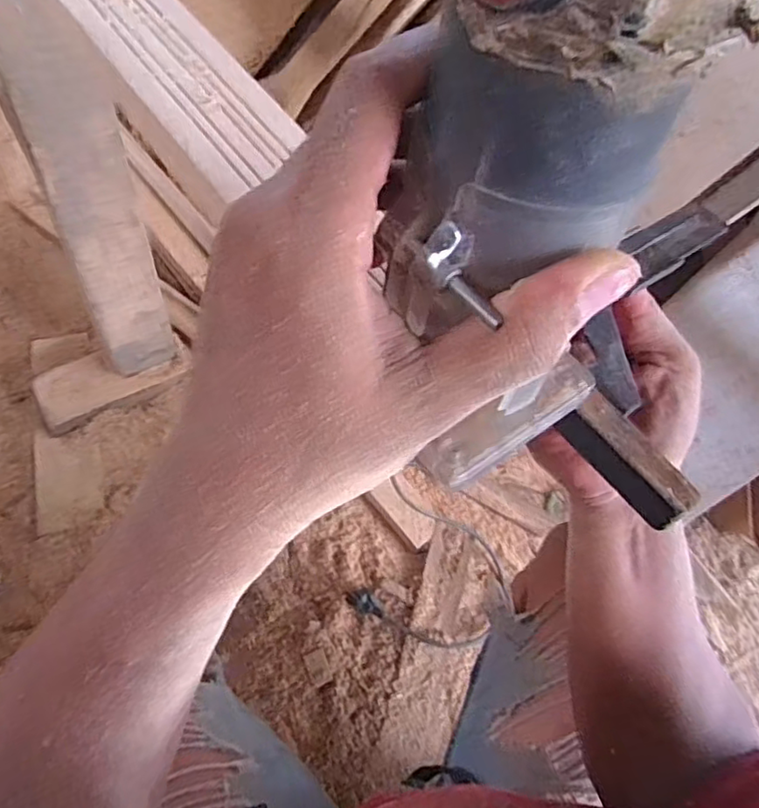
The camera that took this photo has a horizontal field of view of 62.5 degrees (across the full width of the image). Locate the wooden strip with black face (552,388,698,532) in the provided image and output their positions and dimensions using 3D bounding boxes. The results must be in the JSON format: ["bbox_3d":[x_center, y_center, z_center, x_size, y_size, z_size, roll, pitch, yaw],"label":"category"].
[{"bbox_3d":[0.101,0.023,0.258,0.019,0.016,0.056,-29,67,-18],"label":"wooden strip with black face"}]

